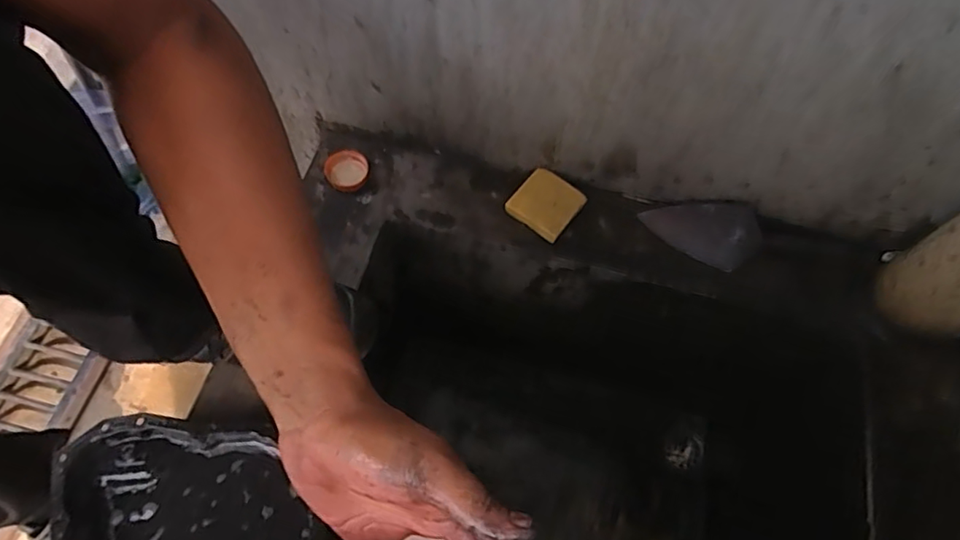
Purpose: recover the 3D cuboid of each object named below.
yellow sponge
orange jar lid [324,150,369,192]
[{"bbox_3d":[0.082,-0.081,0.697,0.074,0.033,0.071,36,68,14],"label":"yellow sponge"},{"bbox_3d":[-0.171,-0.128,0.717,0.055,0.022,0.050,1,64,-2],"label":"orange jar lid"}]

